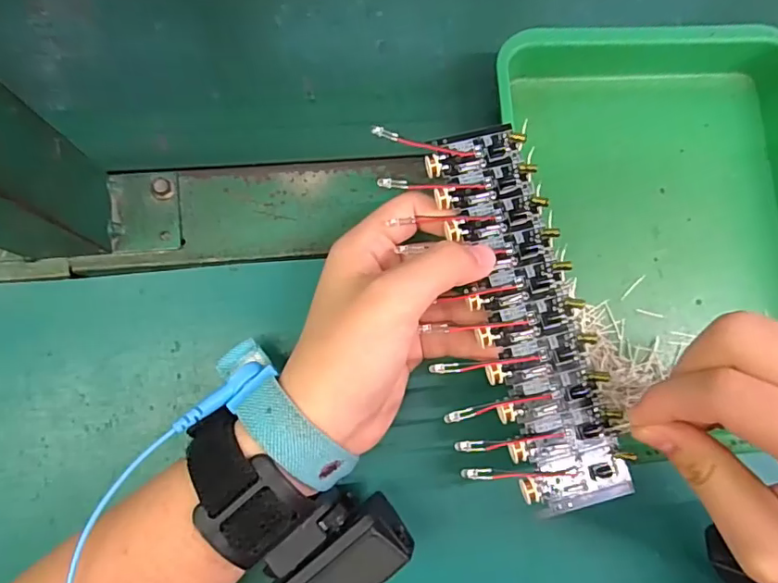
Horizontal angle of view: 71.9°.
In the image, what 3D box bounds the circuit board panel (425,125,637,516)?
[{"bbox_3d":[0.057,0.006,0.224,0.046,0.005,0.160,-12,78,-6],"label":"circuit board panel"}]

